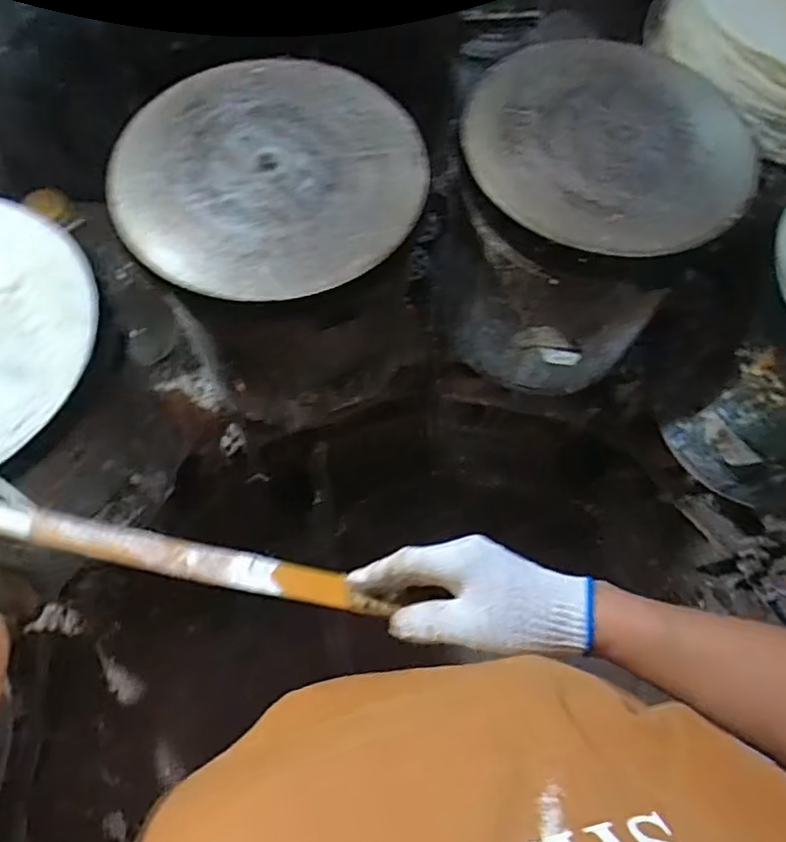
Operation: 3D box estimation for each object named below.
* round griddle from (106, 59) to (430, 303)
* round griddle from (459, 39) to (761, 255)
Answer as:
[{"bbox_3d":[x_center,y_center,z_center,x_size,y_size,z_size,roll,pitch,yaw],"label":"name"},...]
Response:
[{"bbox_3d":[-0.138,-0.275,0.697,0.313,0.046,0.313,0,67,-1],"label":"round griddle"},{"bbox_3d":[0.253,-0.329,0.738,0.318,0.061,0.318,0,67,-1],"label":"round griddle"}]

